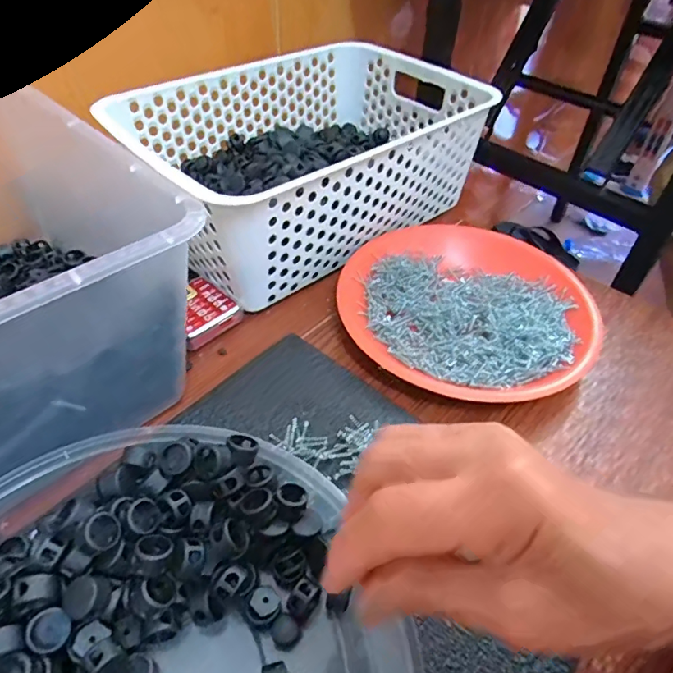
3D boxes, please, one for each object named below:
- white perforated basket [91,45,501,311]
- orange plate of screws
[{"bbox_3d":[-0.028,-0.165,0.462,0.297,0.098,0.206,-34,57,-30],"label":"white perforated basket"},{"bbox_3d":[0.101,-0.022,0.398,0.189,0.030,0.179,2,47,-2],"label":"orange plate of screws"}]

